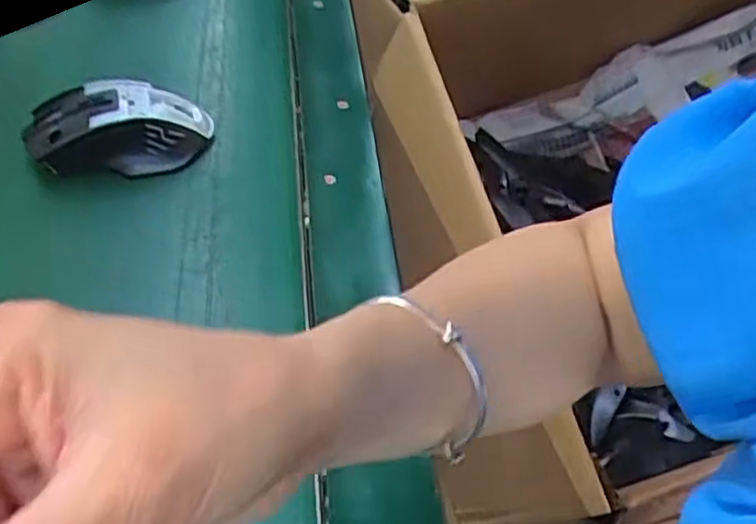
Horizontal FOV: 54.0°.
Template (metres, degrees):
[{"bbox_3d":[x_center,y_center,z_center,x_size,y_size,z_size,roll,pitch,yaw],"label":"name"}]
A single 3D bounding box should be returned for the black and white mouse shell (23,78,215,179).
[{"bbox_3d":[-0.168,-0.088,0.485,0.115,0.035,0.061,-3,44,-9],"label":"black and white mouse shell"}]

